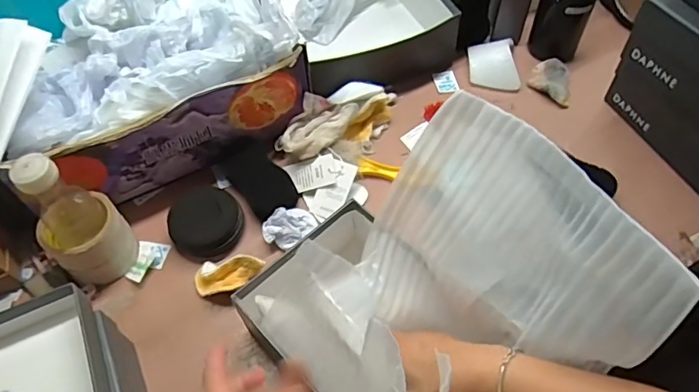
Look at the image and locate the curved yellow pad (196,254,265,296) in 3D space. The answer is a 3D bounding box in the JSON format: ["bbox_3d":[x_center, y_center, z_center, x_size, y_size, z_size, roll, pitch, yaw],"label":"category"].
[{"bbox_3d":[-0.149,0.092,0.625,0.085,0.022,0.043,-18,56,6],"label":"curved yellow pad"}]

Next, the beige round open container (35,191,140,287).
[{"bbox_3d":[-0.314,0.054,0.631,0.082,0.078,0.089,38,64,24],"label":"beige round open container"}]

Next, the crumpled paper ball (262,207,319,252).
[{"bbox_3d":[-0.076,0.038,0.657,0.065,0.029,0.047,-33,61,-19],"label":"crumpled paper ball"}]

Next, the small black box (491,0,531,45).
[{"bbox_3d":[0.261,-0.307,0.817,0.048,0.117,0.050,14,57,12],"label":"small black box"}]

